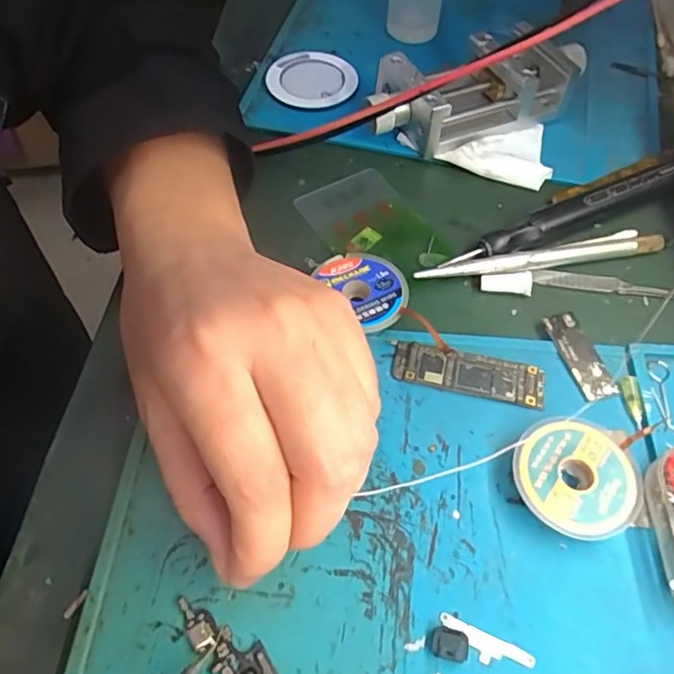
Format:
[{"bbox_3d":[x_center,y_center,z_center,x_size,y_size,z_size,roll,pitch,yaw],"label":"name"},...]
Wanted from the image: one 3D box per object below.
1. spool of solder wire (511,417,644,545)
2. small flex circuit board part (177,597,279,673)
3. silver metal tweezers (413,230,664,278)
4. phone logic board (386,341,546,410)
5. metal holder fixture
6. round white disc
[{"bbox_3d":[0.089,0.054,0.211,0.045,0.014,0.043,0,57,0],"label":"spool of solder wire"},{"bbox_3d":[-0.035,0.104,0.184,0.020,0.004,0.044,-29,62,-18],"label":"small flex circuit board part"},{"bbox_3d":[0.101,-0.038,0.275,0.124,0.009,0.014,-11,58,-7],"label":"silver metal tweezers"},{"bbox_3d":[0.057,0.016,0.240,0.064,0.006,0.019,12,58,8],"label":"phone logic board"},{"bbox_3d":[0.078,-0.145,0.325,0.139,0.036,0.065,-26,61,-16],"label":"metal holder fixture"},{"bbox_3d":[-0.016,-0.164,0.353,0.055,0.006,0.055,0,57,0],"label":"round white disc"}]

